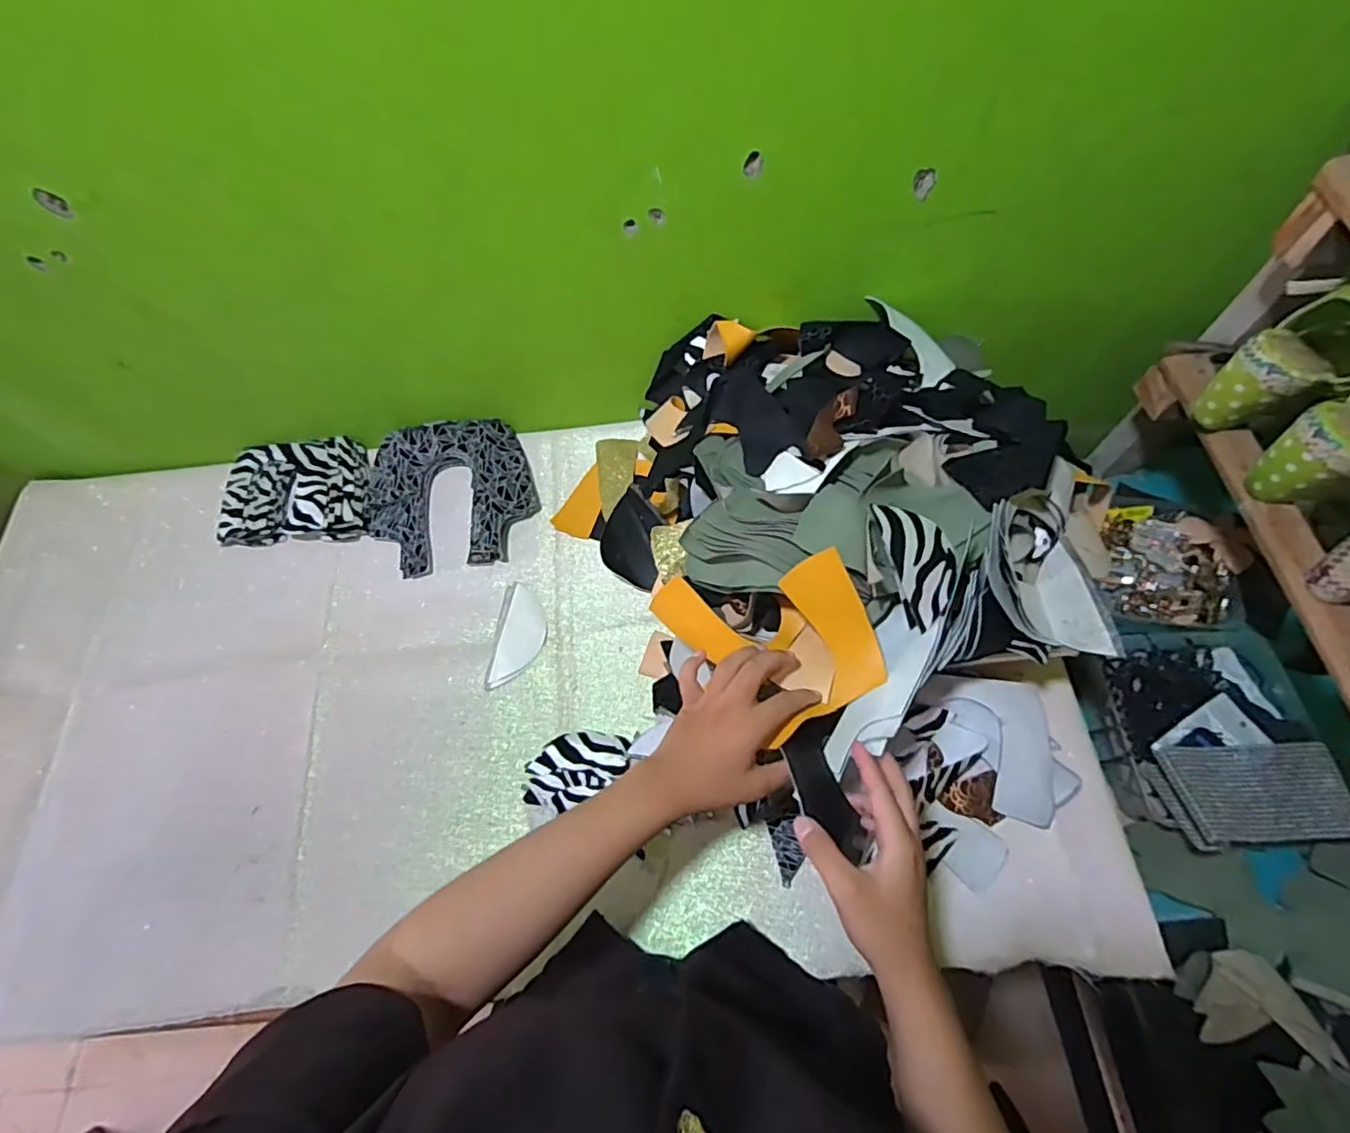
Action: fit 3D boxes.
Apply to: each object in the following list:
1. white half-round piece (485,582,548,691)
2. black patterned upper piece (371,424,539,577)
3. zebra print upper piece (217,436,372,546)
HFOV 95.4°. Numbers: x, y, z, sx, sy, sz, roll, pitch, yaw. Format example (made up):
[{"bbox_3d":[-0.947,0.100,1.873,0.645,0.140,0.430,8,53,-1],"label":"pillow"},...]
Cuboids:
[{"bbox_3d":[-0.167,0.077,0.669,0.047,0.008,0.115,7,65,6],"label":"white half-round piece"},{"bbox_3d":[-0.270,-0.085,0.731,0.196,0.038,0.189,-15,65,-4],"label":"black patterned upper piece"},{"bbox_3d":[-0.456,-0.092,0.747,0.177,0.034,0.131,-6,65,0],"label":"zebra print upper piece"}]

